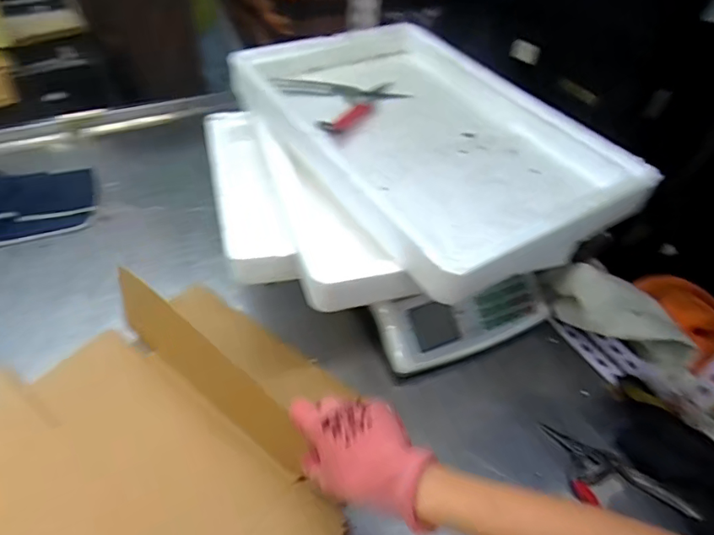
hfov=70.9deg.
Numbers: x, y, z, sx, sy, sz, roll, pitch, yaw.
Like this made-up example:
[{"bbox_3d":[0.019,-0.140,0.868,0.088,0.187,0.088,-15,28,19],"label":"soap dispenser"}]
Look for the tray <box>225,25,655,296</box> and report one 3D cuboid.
[{"bbox_3d":[0.072,-0.168,0.595,0.284,0.062,0.453,-22,53,-25],"label":"tray"}]

